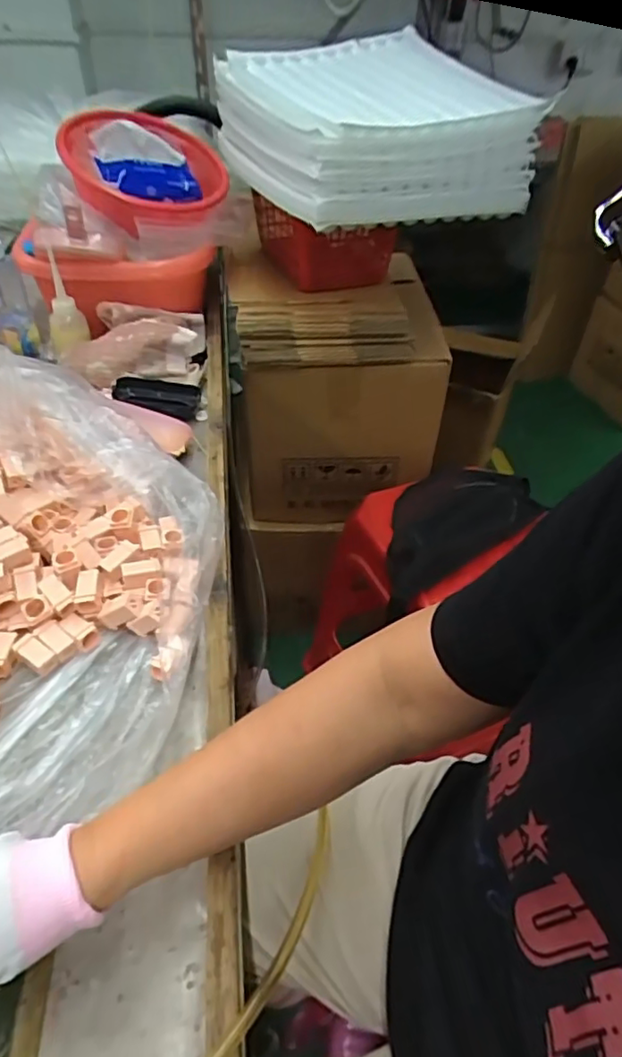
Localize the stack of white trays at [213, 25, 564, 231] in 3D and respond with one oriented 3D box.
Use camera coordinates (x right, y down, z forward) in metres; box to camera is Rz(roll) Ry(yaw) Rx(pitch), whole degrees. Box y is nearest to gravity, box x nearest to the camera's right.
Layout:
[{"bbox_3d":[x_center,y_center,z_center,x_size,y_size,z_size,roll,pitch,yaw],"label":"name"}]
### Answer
[{"bbox_3d":[0.073,-0.538,0.804,0.300,0.124,0.383,-13,46,-16],"label":"stack of white trays"}]

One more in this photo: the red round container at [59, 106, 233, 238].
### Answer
[{"bbox_3d":[-0.224,-0.497,0.835,0.212,0.112,0.194,-6,45,-9],"label":"red round container"}]

